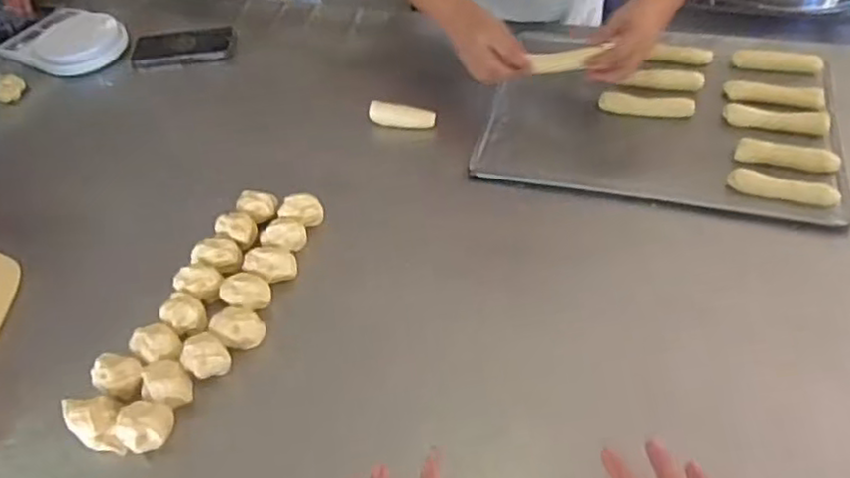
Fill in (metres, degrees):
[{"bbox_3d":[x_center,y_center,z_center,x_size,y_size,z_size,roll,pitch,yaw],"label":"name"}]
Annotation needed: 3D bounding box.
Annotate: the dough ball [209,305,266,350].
[{"bbox_3d":[-0.201,0.098,0.715,0.051,0.035,0.048,-29,52,-19],"label":"dough ball"}]

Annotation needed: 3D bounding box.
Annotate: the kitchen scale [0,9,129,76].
[{"bbox_3d":[-0.618,-0.336,1.127,0.189,0.040,0.148,22,55,23],"label":"kitchen scale"}]

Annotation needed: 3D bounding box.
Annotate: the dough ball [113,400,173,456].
[{"bbox_3d":[-0.268,0.181,0.636,0.049,0.040,0.049,-3,49,3],"label":"dough ball"}]

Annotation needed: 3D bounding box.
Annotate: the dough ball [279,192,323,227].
[{"bbox_3d":[-0.154,-0.032,0.824,0.052,0.029,0.050,-3,49,3],"label":"dough ball"}]

